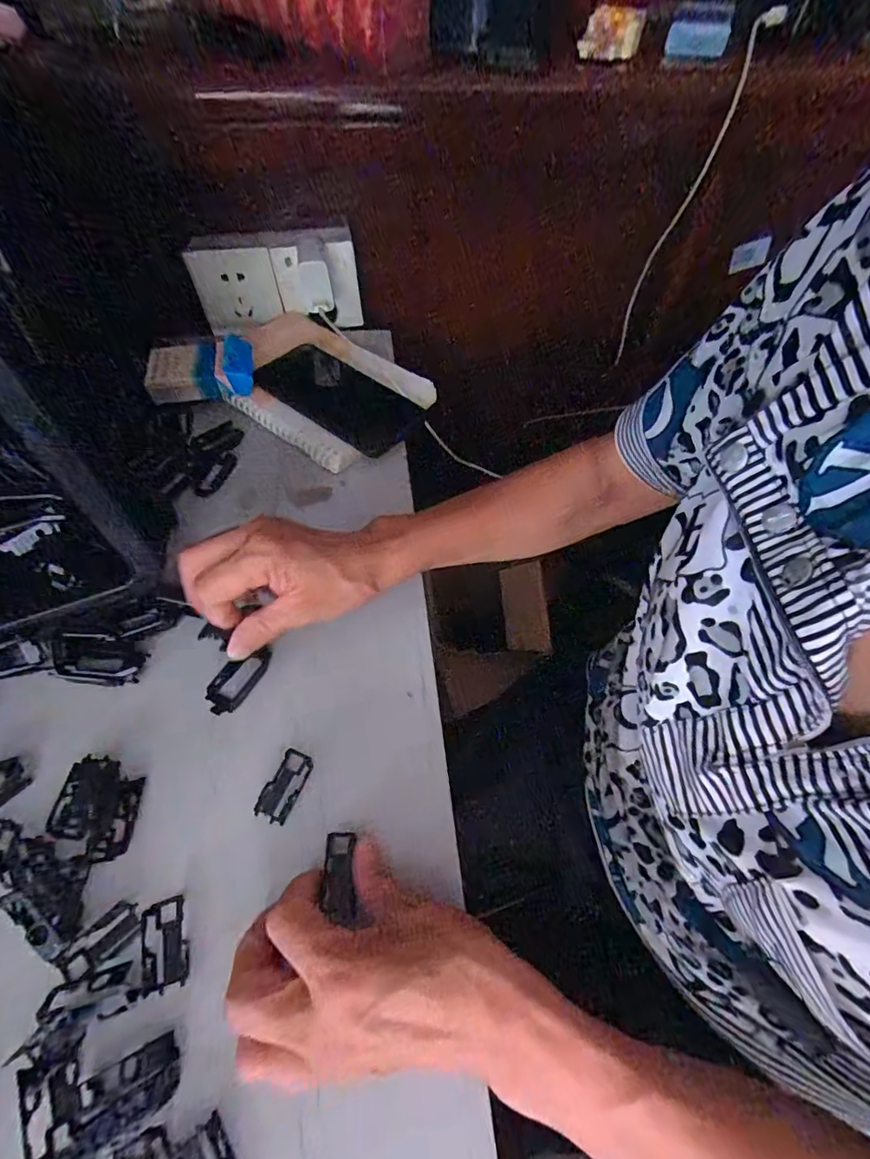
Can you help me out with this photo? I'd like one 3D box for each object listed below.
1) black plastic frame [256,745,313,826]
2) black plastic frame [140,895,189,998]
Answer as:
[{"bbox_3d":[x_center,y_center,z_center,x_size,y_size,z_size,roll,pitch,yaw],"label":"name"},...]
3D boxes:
[{"bbox_3d":[-0.091,0.126,0.299,0.021,0.016,0.039,19,59,9],"label":"black plastic frame"},{"bbox_3d":[-0.142,0.192,0.257,0.021,0.006,0.040,-16,60,-12],"label":"black plastic frame"}]

